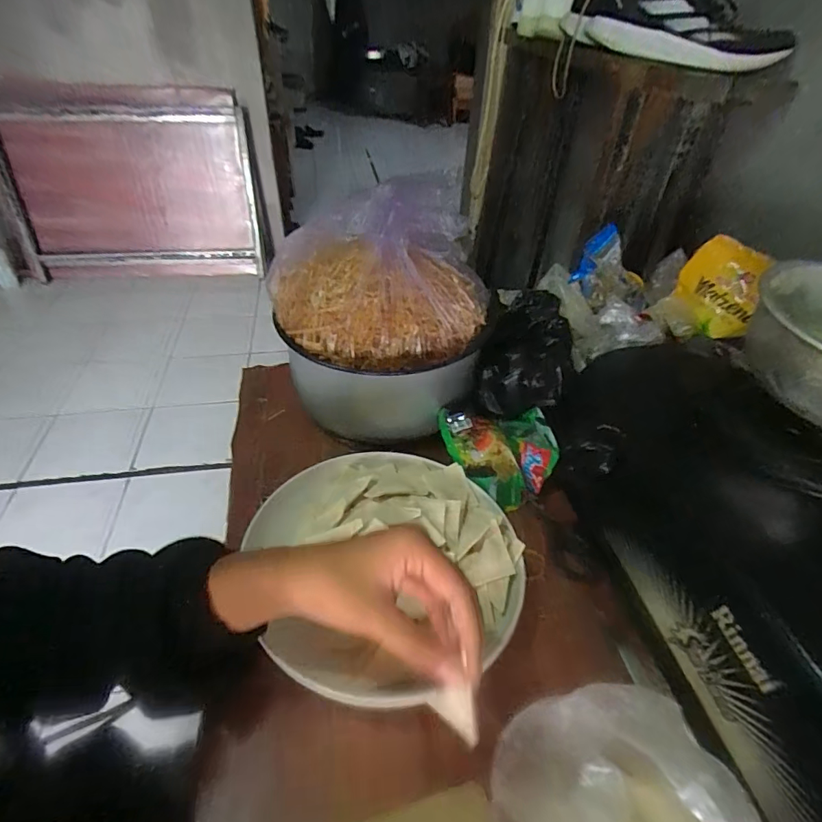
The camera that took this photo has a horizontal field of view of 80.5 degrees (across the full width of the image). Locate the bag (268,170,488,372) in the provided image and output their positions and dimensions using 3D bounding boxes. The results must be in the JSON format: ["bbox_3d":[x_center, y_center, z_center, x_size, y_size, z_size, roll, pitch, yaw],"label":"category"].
[{"bbox_3d":[-0.024,-0.143,0.485,0.203,0.120,0.194,7,40,5],"label":"bag"}]

